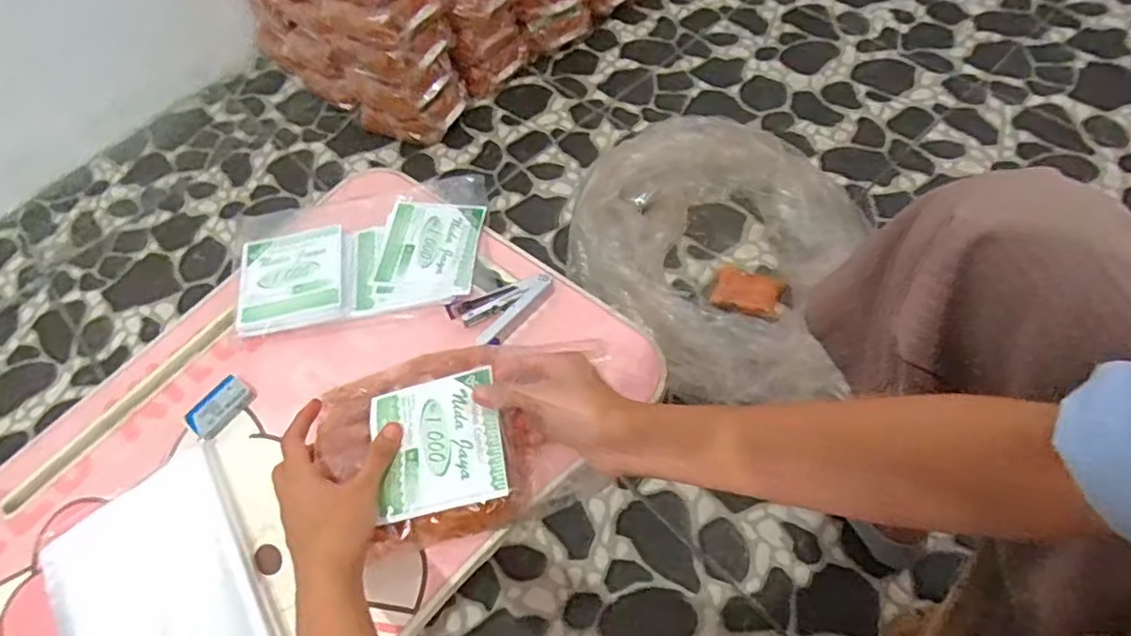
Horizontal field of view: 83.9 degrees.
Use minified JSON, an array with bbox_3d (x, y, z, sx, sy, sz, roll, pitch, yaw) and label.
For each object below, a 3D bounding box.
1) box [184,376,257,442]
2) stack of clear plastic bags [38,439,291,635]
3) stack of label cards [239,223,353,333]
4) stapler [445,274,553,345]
[{"bbox_3d":[-0.287,0.072,0.521,0.035,0.008,0.051,29,67,22],"label":"box"},{"bbox_3d":[-0.288,0.212,0.452,0.140,0.015,0.209,-33,61,-13],"label":"stack of clear plastic bags"},{"bbox_3d":[-0.244,-0.035,0.568,0.097,0.017,0.096,-12,58,0],"label":"stack of label cards"},{"bbox_3d":[-0.056,-0.019,0.543,0.055,0.019,0.079,35,69,24],"label":"stapler"}]

